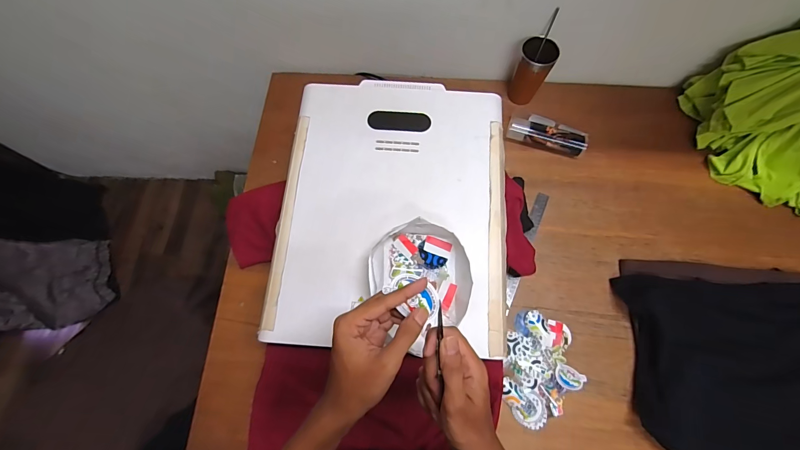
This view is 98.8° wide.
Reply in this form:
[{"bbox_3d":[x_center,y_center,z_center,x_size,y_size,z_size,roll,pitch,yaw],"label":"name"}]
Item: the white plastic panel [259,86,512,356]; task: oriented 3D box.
[{"bbox_3d":[-0.009,-0.043,0.615,0.398,0.034,0.491,4,71,0],"label":"white plastic panel"}]

